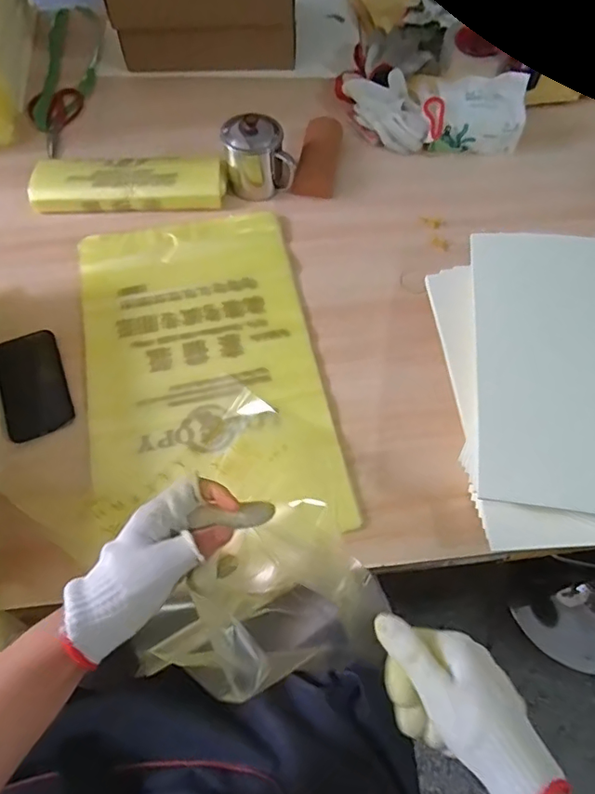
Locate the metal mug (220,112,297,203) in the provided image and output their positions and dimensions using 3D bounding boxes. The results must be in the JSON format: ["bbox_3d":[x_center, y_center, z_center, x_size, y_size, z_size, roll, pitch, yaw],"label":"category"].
[{"bbox_3d":[-0.062,-0.378,0.821,0.098,0.098,0.078,-18,62,-13],"label":"metal mug"}]

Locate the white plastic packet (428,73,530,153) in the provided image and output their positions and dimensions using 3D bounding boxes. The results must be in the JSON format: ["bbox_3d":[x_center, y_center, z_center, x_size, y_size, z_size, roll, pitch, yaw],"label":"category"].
[{"bbox_3d":[0.308,-0.478,0.888,0.148,0.103,0.076,-1,60,-3],"label":"white plastic packet"}]

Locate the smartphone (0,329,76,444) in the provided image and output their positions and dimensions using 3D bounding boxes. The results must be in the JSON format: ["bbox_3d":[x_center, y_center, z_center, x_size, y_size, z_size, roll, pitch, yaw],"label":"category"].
[{"bbox_3d":[-0.338,-0.017,0.661,0.079,0.009,0.156,-20,63,-14],"label":"smartphone"}]

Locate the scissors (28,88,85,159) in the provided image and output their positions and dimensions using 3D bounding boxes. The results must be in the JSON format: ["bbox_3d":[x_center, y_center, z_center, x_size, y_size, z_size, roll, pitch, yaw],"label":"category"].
[{"bbox_3d":[-0.444,-0.501,0.946,0.095,0.013,0.201,-6,61,-4],"label":"scissors"}]

